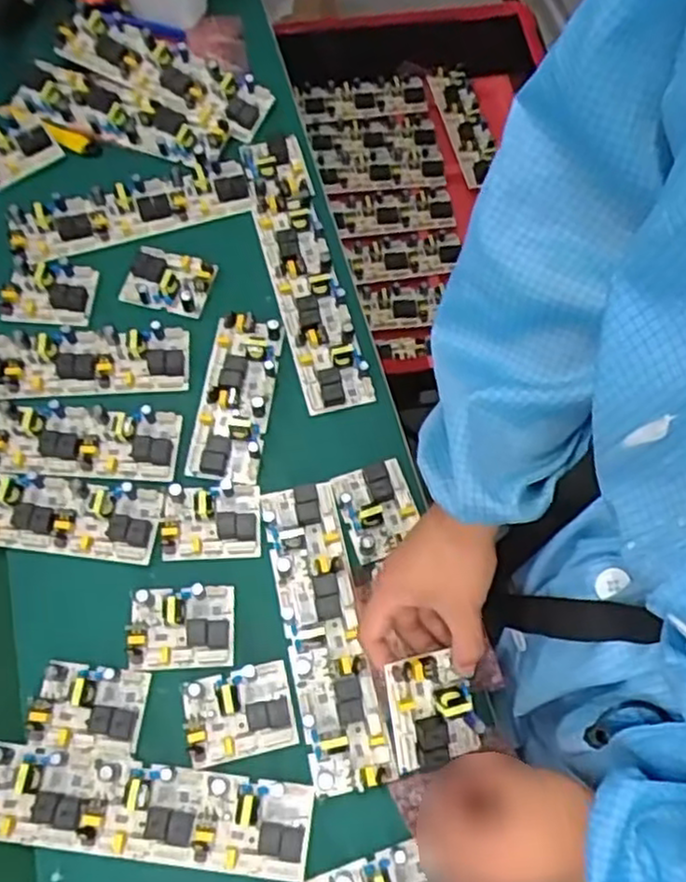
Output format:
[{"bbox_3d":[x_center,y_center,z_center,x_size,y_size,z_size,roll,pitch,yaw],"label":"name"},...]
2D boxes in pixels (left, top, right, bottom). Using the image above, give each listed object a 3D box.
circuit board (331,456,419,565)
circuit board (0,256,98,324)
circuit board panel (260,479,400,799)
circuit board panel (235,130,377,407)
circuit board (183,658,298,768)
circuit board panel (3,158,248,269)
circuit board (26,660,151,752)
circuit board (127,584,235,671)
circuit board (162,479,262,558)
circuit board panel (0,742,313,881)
[{"bbox_3d":[0.031,0.054,0.612,0.061,0.023,0.079,-17,68,-7],"label":"circuit board"},{"bbox_3d":[-0.281,-0.148,0.694,0.082,0.012,0.069,3,67,1],"label":"circuit board"},{"bbox_3d":[-0.015,0.145,0.571,0.061,0.015,0.237,-12,68,-5],"label":"circuit board panel"},{"bbox_3d":[-0.042,-0.179,0.714,0.062,0.020,0.327,-13,68,-6],"label":"circuit board panel"},{"bbox_3d":[-0.079,0.204,0.547,0.079,0.017,0.062,-12,68,-5],"label":"circuit board"},{"bbox_3d":[-0.215,-0.238,0.740,0.232,0.021,0.068,-21,69,-9],"label":"circuit board panel"},{"bbox_3d":[-0.192,0.198,0.543,0.079,0.019,0.059,7,67,2],"label":"circuit board"},{"bbox_3d":[-0.127,0.145,0.569,0.079,0.018,0.061,-4,67,-2],"label":"circuit board"},{"bbox_3d":[-0.111,0.064,0.604,0.081,0.026,0.063,-2,67,-1],"label":"circuit board"},{"bbox_3d":[-0.143,0.261,0.519,0.235,0.022,0.063,6,67,2],"label":"circuit board panel"}]

